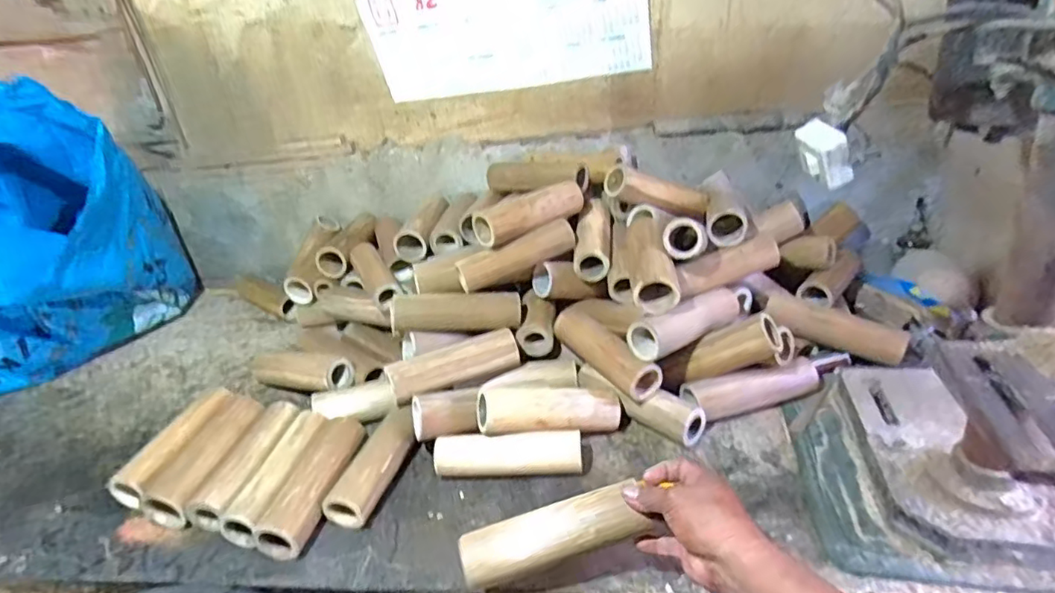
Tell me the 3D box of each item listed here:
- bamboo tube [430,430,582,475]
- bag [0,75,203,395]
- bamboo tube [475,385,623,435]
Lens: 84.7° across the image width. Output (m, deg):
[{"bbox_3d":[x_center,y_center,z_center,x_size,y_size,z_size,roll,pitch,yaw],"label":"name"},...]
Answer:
[{"bbox_3d":[-0.023,0.195,0.713,0.183,0.038,0.041,-4,29,7],"label":"bamboo tube"},{"bbox_3d":[-0.798,-0.074,0.924,0.407,0.440,0.347,-25,33,-28],"label":"bag"},{"bbox_3d":[0.030,0.143,0.729,0.184,0.042,0.051,3,27,-13],"label":"bamboo tube"}]

